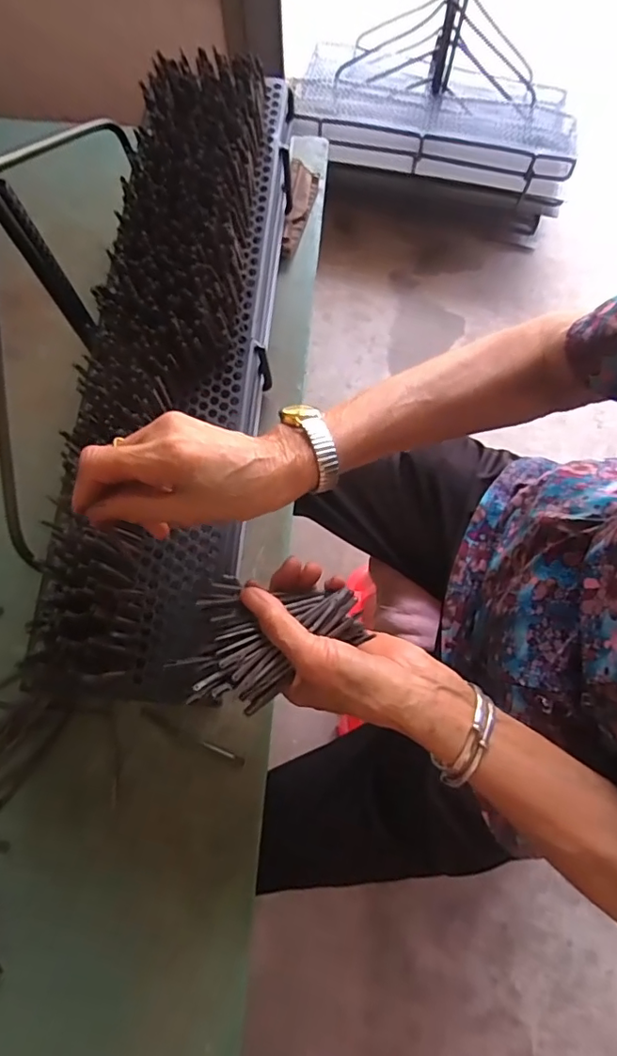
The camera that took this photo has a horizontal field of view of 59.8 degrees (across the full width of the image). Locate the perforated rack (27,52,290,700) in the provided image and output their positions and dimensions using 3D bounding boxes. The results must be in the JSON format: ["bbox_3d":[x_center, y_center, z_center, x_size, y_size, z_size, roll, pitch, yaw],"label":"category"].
[{"bbox_3d":[-0.109,-0.157,0.479,0.140,0.107,0.592,7,77,0],"label":"perforated rack"}]

